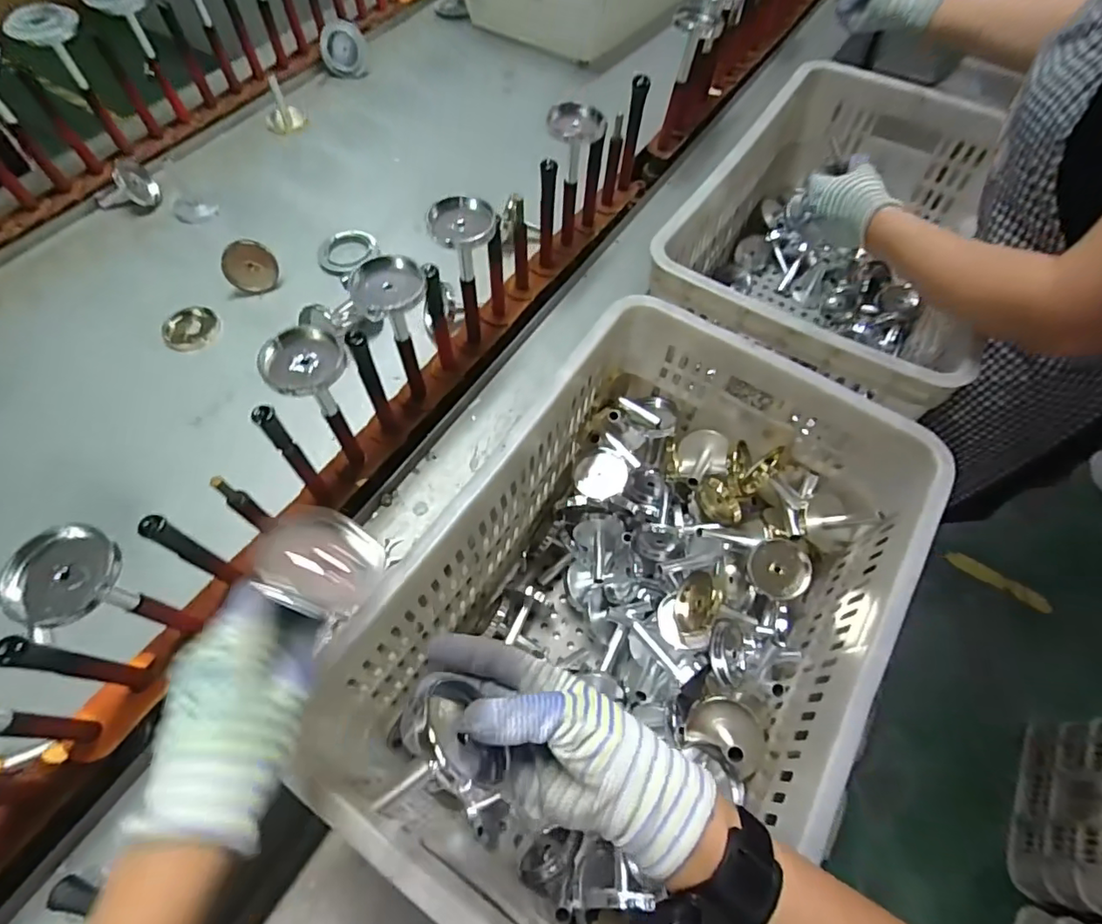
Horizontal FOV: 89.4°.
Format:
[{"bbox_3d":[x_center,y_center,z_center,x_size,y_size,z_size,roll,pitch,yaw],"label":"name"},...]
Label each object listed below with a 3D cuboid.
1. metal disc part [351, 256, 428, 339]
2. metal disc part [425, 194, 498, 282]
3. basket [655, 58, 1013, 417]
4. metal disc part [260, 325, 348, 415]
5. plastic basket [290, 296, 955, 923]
[{"bbox_3d":[-0.146,-0.148,0.518,0.056,0.074,0.052,1,62,-2],"label":"metal disc part"},{"bbox_3d":[-0.087,-0.219,0.562,0.066,0.076,0.052,1,62,-1],"label":"metal disc part"},{"bbox_3d":[0.385,-0.264,0.804,0.346,0.287,0.530,33,65,15],"label":"basket"},{"bbox_3d":[-0.204,-0.071,0.477,0.061,0.074,0.063,-33,68,-18],"label":"metal disc part"},{"bbox_3d":[0.116,0.110,0.597,0.353,0.281,0.507,31,65,14],"label":"plastic basket"}]

